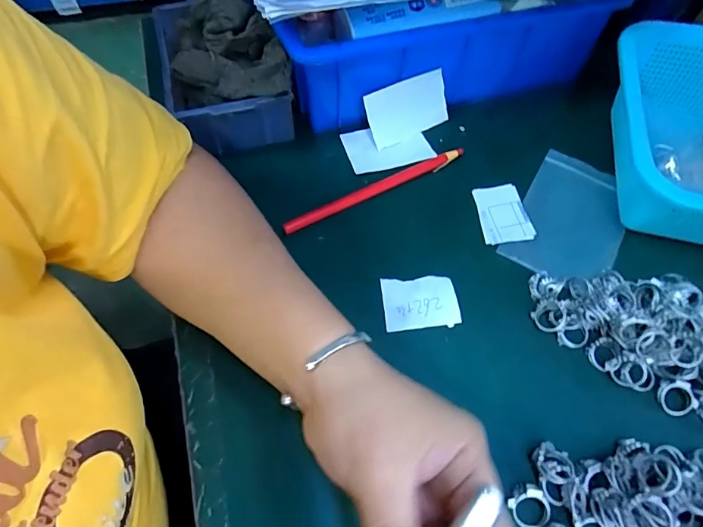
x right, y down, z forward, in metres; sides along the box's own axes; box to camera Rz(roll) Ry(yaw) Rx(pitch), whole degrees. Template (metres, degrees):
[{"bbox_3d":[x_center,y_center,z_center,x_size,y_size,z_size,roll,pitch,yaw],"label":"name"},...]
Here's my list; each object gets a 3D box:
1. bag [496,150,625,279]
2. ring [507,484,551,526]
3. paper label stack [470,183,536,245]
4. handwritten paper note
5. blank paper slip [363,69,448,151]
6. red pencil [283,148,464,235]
[{"bbox_3d":[0.176,-0.036,0.341,0.078,0.011,0.123,30,67,11],"label":"bag"},{"bbox_3d":[0.100,0.137,0.242,0.019,0.010,0.023,-33,67,-18],"label":"ring"},{"bbox_3d":[0.120,-0.040,0.343,0.038,0.005,0.053,-6,61,-5],"label":"paper label stack"},{"bbox_3d":[0.049,0.028,0.307,0.052,0.004,0.039,-5,62,0],"label":"handwritten paper note"},{"bbox_3d":[0.049,-0.133,0.372,0.072,0.047,0.004,-26,34,-10],"label":"blank paper slip"},{"bbox_3d":[0.021,-0.061,0.351,0.165,0.008,0.010,-25,64,-15],"label":"red pencil"}]

